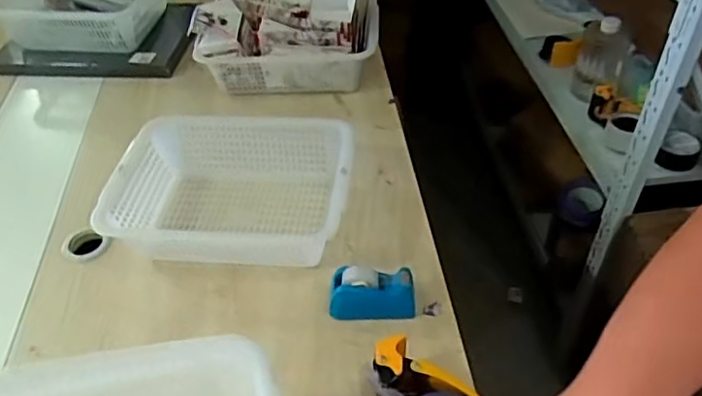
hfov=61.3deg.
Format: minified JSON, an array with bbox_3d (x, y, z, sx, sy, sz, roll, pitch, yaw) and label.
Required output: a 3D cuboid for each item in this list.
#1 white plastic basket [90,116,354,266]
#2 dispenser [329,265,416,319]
[{"bbox_3d":[-0.185,-0.006,0.927,0.366,0.107,0.268,-1,45,5],"label":"white plastic basket"},{"bbox_3d":[0.029,0.126,0.802,0.114,0.064,0.056,-2,45,4],"label":"dispenser"}]

